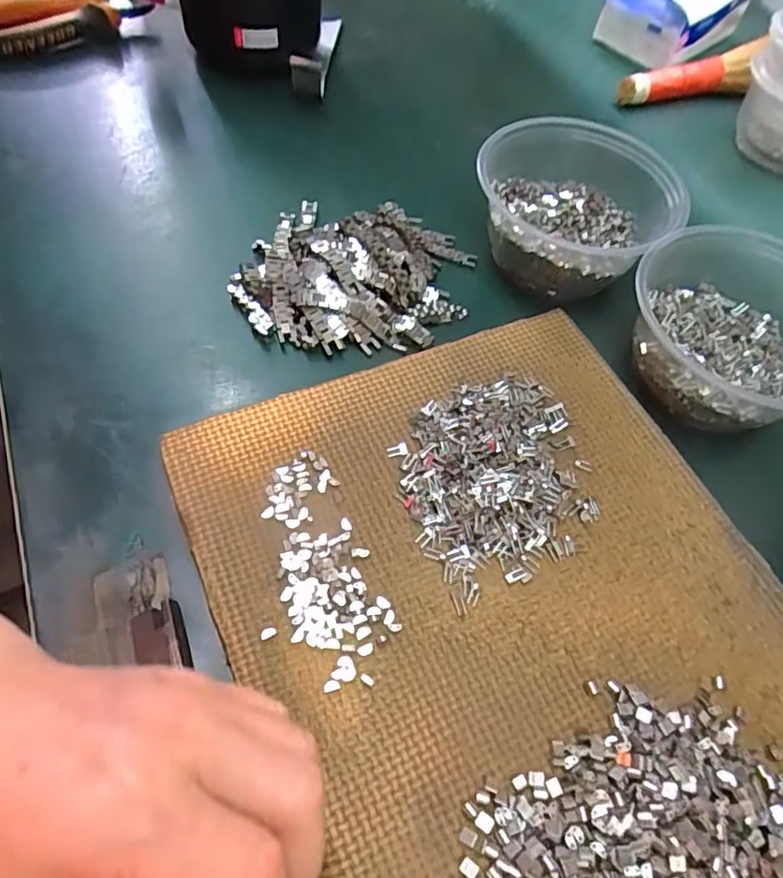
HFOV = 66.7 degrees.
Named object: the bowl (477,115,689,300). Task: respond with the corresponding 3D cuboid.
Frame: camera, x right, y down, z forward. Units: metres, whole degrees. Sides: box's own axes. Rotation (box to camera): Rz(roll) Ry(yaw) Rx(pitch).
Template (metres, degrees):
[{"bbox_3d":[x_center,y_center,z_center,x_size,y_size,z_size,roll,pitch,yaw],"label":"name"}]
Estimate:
[{"bbox_3d":[0.121,-0.157,0.404,0.124,0.060,0.113,2,58,-3],"label":"bowl"}]

